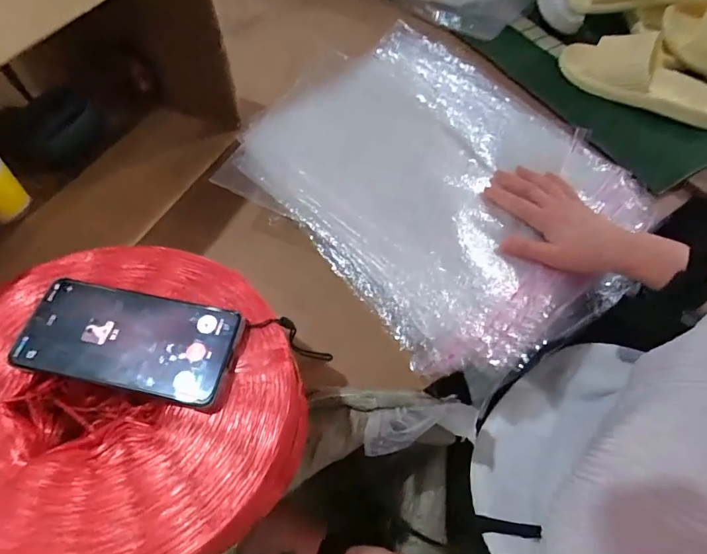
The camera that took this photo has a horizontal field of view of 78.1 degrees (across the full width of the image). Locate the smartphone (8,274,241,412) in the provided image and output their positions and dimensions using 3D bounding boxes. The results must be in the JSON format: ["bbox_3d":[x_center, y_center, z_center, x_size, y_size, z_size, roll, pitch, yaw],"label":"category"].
[{"bbox_3d":[-0.173,0.048,0.337,0.165,0.017,0.075,10,61,7],"label":"smartphone"}]

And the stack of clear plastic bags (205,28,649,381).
[{"bbox_3d":[0.108,-0.121,0.549,0.449,0.038,0.391,38,65,15],"label":"stack of clear plastic bags"}]

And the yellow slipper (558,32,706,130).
[{"bbox_3d":[0.445,-0.311,0.656,0.251,0.062,0.092,36,67,19],"label":"yellow slipper"}]

